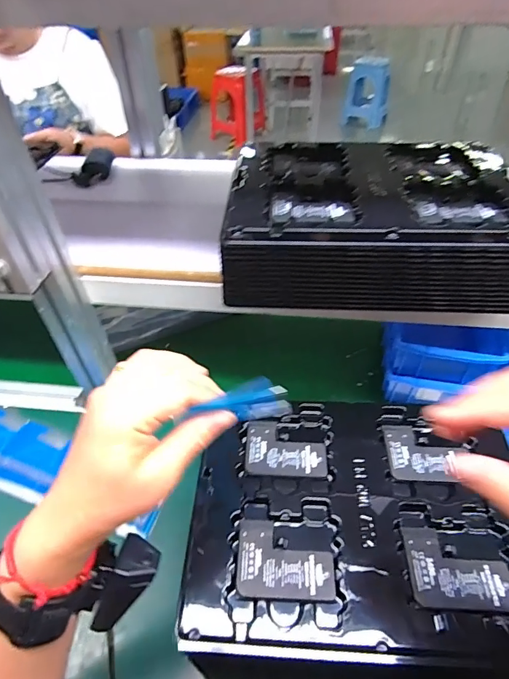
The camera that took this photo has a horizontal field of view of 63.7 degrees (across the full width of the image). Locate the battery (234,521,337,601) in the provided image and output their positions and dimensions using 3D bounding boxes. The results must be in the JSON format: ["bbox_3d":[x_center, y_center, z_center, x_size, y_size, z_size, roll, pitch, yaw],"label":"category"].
[{"bbox_3d":[0.025,0.175,0.330,0.075,0.004,0.058,1,44,2],"label":"battery"}]

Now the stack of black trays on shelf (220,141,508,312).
[{"bbox_3d":[0.122,-0.123,0.442,0.297,0.099,0.208,2,44,3],"label":"stack of black trays on shelf"}]

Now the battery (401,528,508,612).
[{"bbox_3d":[0.161,0.179,0.323,0.077,0.005,0.056,2,44,3],"label":"battery"}]

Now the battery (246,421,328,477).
[{"bbox_3d":[0.031,0.105,0.401,0.076,0.004,0.058,1,44,2],"label":"battery"}]

